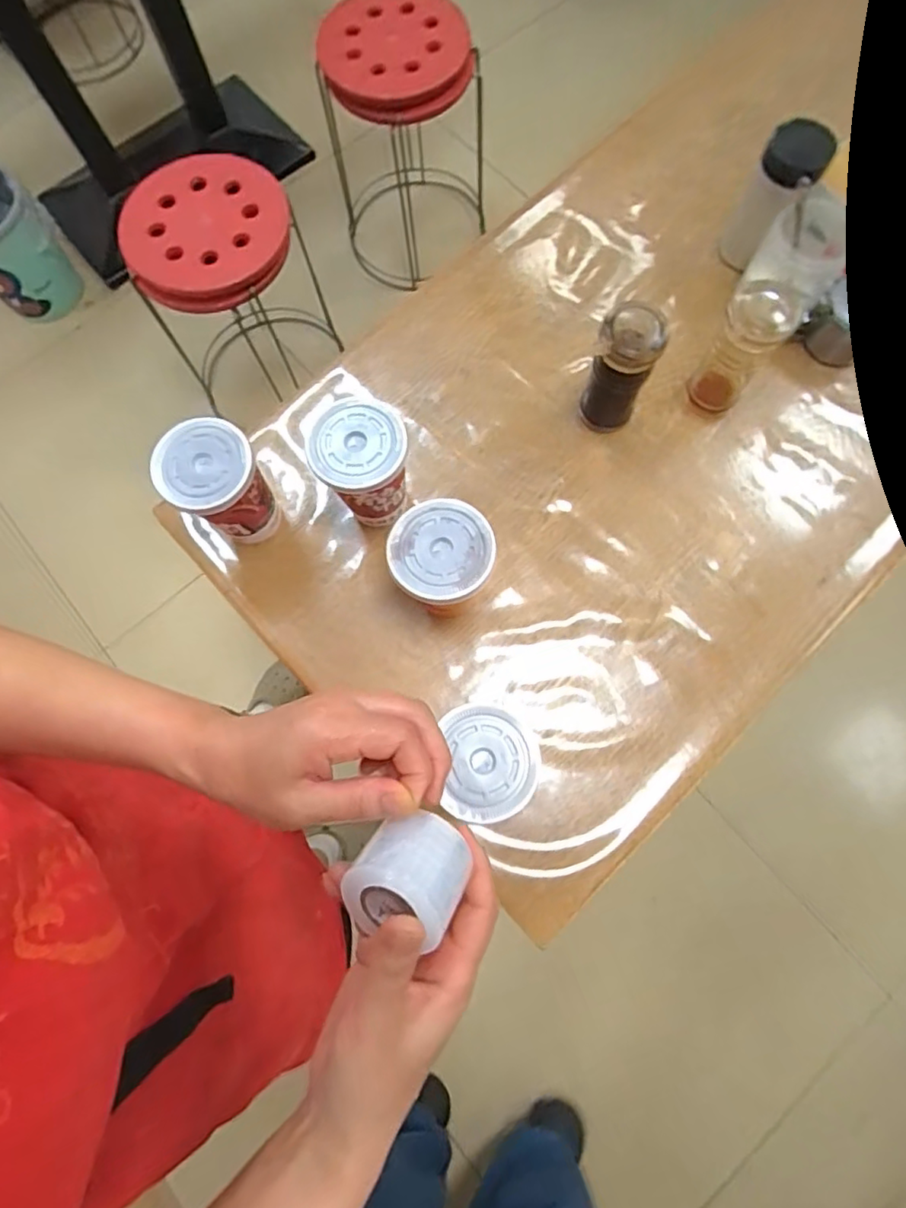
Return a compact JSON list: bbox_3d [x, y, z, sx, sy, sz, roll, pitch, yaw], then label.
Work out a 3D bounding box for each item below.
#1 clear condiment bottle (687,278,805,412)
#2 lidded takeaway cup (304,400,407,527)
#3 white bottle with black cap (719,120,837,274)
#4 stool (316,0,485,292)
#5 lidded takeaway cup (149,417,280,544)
[{"bbox_3d":[0.277,-0.243,0.582,0.056,0.127,0.062,22,77,7],"label":"clear condiment bottle"},{"bbox_3d":[-0.082,-0.125,0.569,0.082,0.131,0.076,0,75,2],"label":"lidded takeaway cup"},{"bbox_3d":[0.336,-0.425,0.637,0.061,0.140,0.064,-23,76,-4],"label":"white bottle with black cap"},{"bbox_3d":[-0.114,-1.116,1.450,0.383,0.516,0.333,-6,75,0],"label":"stool"},{"bbox_3d":[-0.215,-0.106,0.566,0.078,0.122,0.088,42,80,11],"label":"lidded takeaway cup"}]

